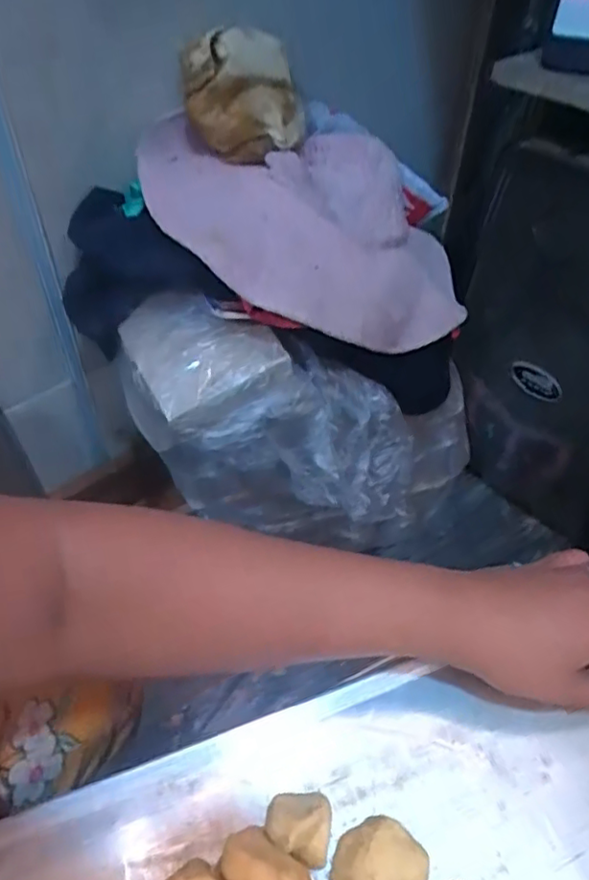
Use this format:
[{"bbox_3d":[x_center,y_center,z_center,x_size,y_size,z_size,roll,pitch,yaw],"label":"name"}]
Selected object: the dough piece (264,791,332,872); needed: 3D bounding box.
[{"bbox_3d":[0.002,0.189,0.306,0.031,0.026,0.032,0,45,0],"label":"dough piece"}]

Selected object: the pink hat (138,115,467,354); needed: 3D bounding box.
[{"bbox_3d":[0.019,-0.197,0.575,0.306,0.090,0.257,-6,60,-18],"label":"pink hat"}]

